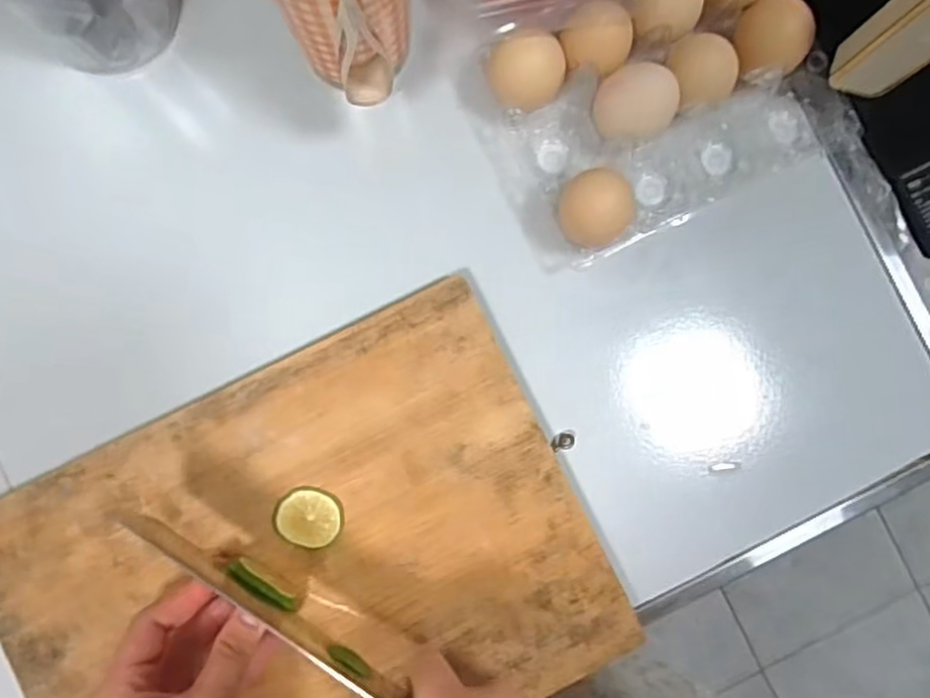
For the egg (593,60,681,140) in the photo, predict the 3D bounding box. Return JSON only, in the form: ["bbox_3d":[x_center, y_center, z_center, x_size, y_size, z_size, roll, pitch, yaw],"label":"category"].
[{"bbox_3d":[0.095,-0.137,0.400,0.042,0.045,0.040,0,87,-2],"label":"egg"}]

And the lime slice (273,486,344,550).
[{"bbox_3d":[-0.089,0.096,0.399,0.039,0.006,0.033,6,87,-1],"label":"lime slice"}]

